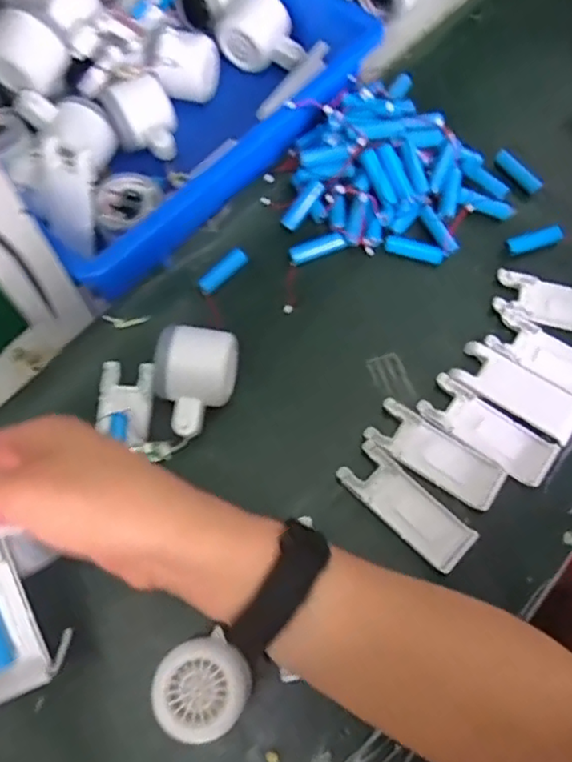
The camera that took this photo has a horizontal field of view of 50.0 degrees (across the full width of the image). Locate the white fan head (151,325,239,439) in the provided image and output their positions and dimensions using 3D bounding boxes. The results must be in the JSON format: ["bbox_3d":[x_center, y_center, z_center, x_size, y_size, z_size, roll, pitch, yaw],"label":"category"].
[{"bbox_3d":[-0.069,0.002,0.469,0.058,0.063,0.077,3,70,2],"label":"white fan head"}]

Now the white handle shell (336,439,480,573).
[{"bbox_3d":[0.090,0.093,0.456,0.104,0.007,0.040,42,76,14],"label":"white handle shell"}]

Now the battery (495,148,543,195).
[{"bbox_3d":[0.213,-0.193,0.566,0.015,0.014,0.053,-36,73,-11],"label":"battery"}]

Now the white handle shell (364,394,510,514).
[{"bbox_3d":[0.114,0.056,0.470,0.103,0.009,0.041,32,74,12],"label":"white handle shell"}]

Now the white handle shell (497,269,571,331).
[{"bbox_3d":[0.230,-0.065,0.516,0.102,0.012,0.040,14,71,6],"label":"white handle shell"}]

